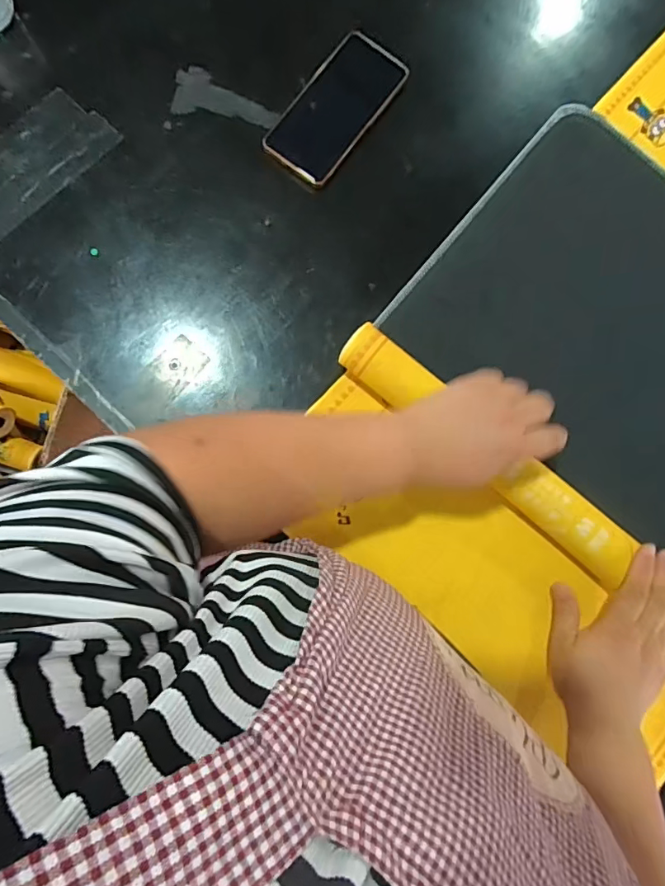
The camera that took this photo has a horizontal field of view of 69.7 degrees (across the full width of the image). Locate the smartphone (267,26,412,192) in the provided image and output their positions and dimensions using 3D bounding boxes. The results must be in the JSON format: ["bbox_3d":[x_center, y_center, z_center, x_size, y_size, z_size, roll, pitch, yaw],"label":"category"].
[{"bbox_3d":[0.004,-0.353,0.506,0.084,0.012,0.168,36,83,-1],"label":"smartphone"}]

